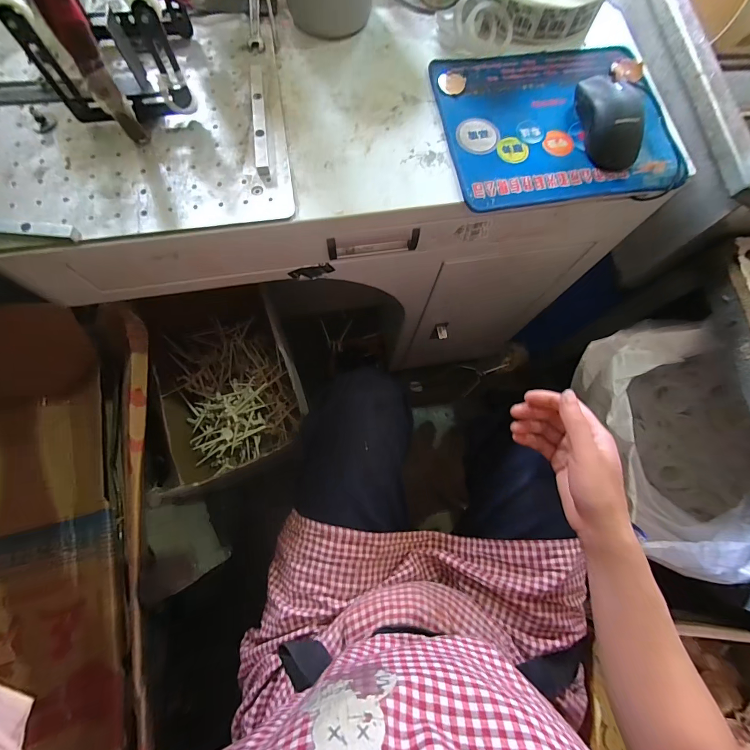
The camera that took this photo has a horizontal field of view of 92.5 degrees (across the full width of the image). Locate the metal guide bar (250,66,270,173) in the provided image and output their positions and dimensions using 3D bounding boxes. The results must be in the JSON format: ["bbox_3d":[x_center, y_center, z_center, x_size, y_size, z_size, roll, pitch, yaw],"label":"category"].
[{"bbox_3d":[-0.123,-0.273,0.385,0.014,0.015,0.134,-7,76,-3],"label":"metal guide bar"}]

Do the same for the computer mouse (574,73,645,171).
[{"bbox_3d":[0.260,-0.284,0.393,0.053,0.034,0.108,-5,76,-2],"label":"computer mouse"}]

